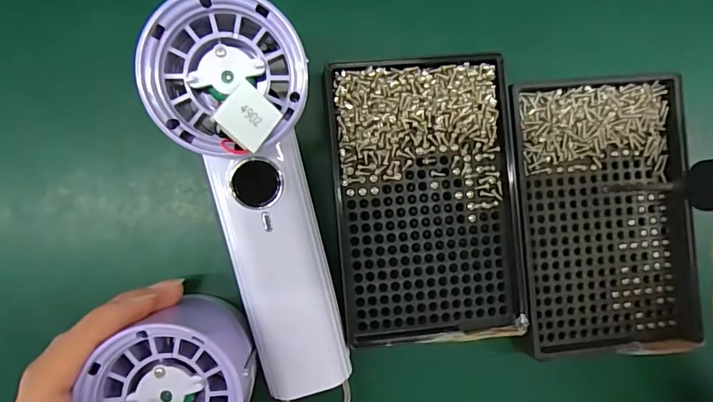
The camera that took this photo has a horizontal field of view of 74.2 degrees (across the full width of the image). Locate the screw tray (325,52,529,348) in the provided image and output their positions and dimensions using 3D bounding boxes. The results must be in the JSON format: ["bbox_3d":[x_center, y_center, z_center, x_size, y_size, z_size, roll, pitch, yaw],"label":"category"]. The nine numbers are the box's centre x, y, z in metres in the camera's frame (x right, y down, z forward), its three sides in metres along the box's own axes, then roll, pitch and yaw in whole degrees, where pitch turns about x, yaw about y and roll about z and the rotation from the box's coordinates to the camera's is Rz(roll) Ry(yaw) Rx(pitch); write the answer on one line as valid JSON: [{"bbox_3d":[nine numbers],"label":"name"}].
[{"bbox_3d":[0.034,-0.001,0.233,0.086,0.010,0.137,-5,90,-5],"label":"screw tray"}]

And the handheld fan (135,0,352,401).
[{"bbox_3d":[-0.043,0.009,0.209,0.072,0.053,0.189,-14,105,-5],"label":"handheld fan"}]

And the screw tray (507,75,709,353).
[{"bbox_3d":[0.128,0.007,0.241,0.096,0.012,0.138,-5,90,-5],"label":"screw tray"}]

